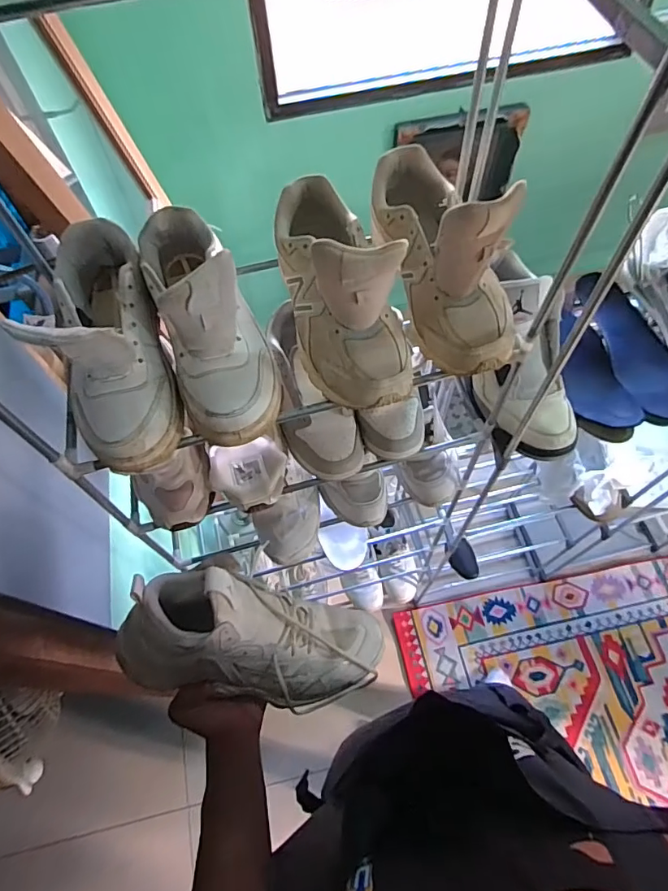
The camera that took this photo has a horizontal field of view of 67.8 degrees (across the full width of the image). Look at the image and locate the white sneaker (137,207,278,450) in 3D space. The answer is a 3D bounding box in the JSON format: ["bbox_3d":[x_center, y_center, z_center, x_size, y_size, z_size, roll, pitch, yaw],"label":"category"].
[{"bbox_3d":[-0.117,-0.131,0.456,0.089,0.134,0.243,-18,63,-7],"label":"white sneaker"}]

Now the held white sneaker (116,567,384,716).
[{"bbox_3d":[-0.079,0.214,0.551,0.281,0.128,0.114,18,61,-20],"label":"held white sneaker"}]

